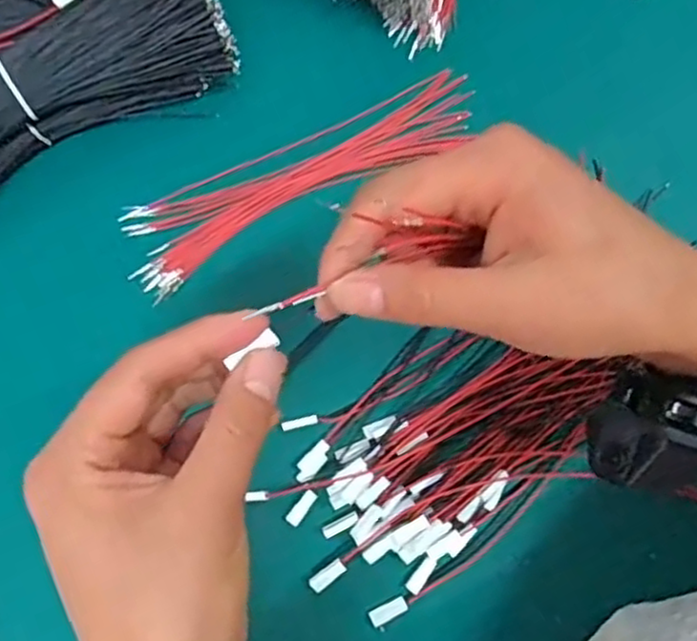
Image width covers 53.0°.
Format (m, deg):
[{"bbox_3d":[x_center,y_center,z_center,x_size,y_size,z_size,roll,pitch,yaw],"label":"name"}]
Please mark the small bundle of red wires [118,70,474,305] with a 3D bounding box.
[{"bbox_3d":[-0.026,-0.086,0.425,0.222,0.012,0.057,-26,77,-7],"label":"small bundle of red wires"}]

